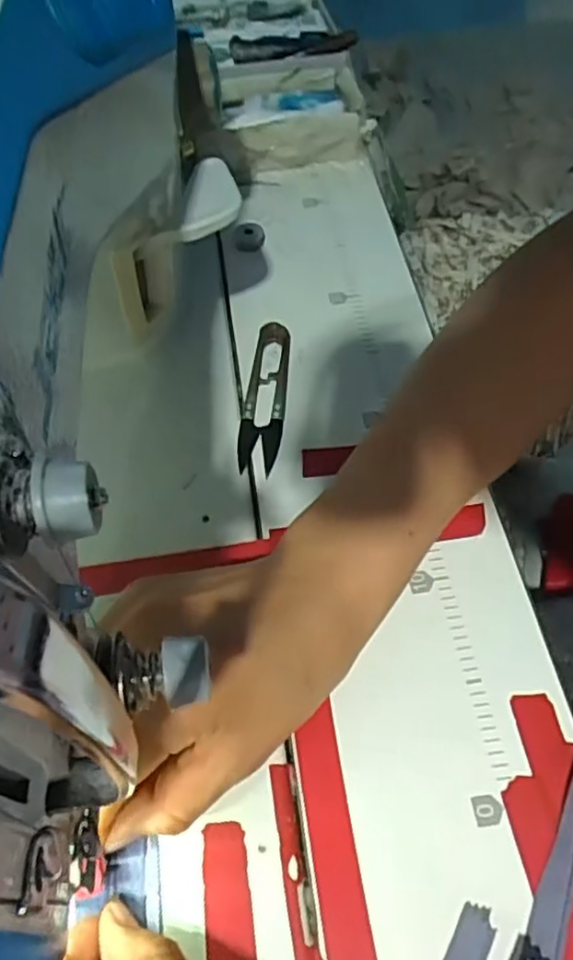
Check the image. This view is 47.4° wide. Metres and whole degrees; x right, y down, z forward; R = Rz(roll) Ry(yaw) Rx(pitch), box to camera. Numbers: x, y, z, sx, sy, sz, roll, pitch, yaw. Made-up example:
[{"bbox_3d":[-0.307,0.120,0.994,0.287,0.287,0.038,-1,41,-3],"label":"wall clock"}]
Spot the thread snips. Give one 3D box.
[{"bbox_3d":[-0.012,-0.049,0.368,0.023,0.008,0.101,3,58,5],"label":"thread snips"}]

